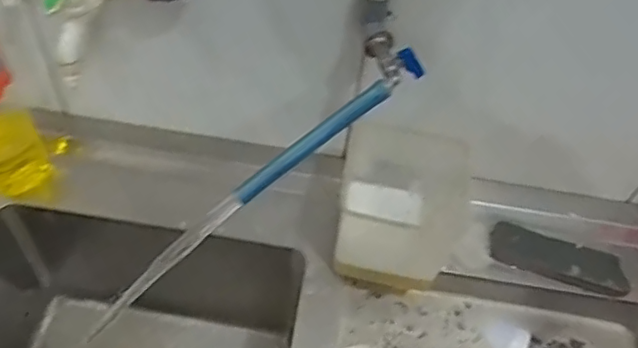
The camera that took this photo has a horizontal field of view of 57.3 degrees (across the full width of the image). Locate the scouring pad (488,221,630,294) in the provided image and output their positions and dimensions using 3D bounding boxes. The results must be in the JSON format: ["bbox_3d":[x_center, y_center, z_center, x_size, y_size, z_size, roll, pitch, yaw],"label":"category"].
[{"bbox_3d":[0.308,0.107,0.753,0.168,0.025,0.051,16,54,7],"label":"scouring pad"}]

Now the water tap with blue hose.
[{"bbox_3d":[0.003,-0.052,0.599,0.225,0.031,0.065,-42,63,4],"label":"water tap with blue hose"}]

